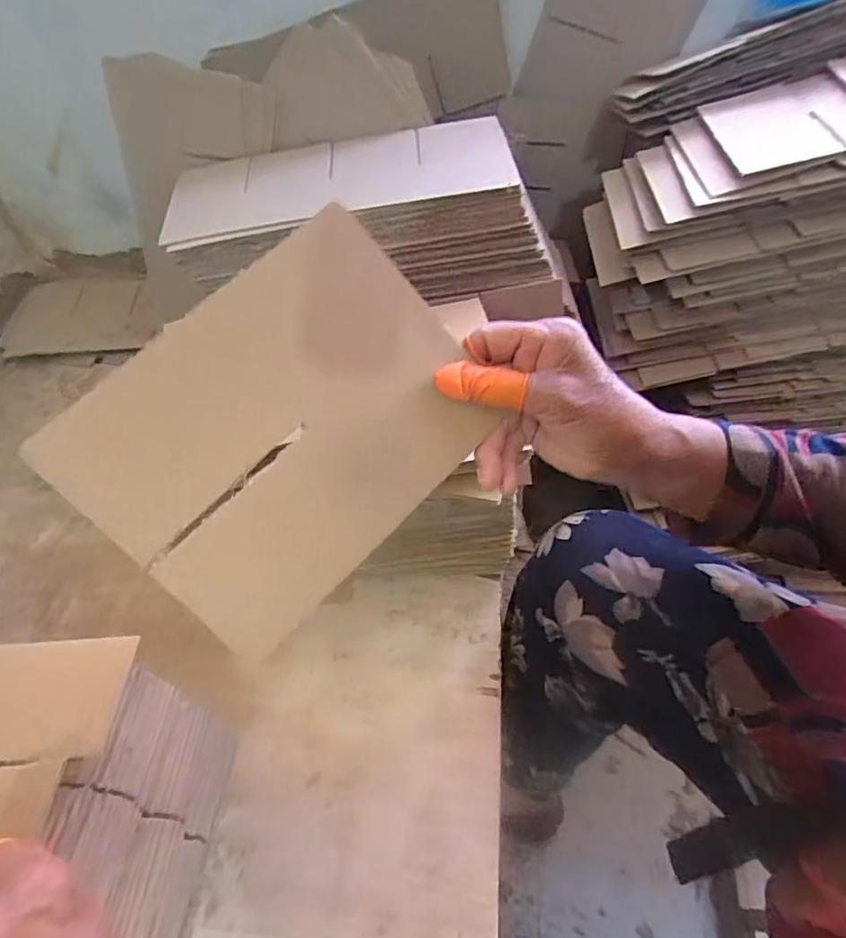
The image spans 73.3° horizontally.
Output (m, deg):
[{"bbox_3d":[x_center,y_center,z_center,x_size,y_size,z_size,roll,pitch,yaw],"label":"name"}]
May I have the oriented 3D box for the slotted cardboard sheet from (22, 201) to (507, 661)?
[{"bbox_3d":[-0.065,-0.022,0.294,0.194,0.006,0.150,-45,103,-14],"label":"slotted cardboard sheet"}]

